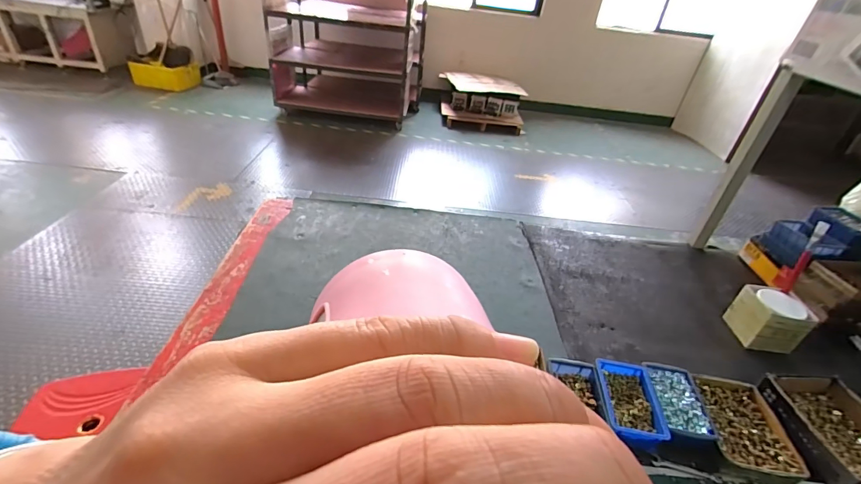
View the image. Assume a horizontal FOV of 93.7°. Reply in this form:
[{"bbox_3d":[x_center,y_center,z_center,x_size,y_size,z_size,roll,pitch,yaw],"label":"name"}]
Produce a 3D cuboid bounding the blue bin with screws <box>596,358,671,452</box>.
[{"bbox_3d":[0.362,0.303,0.752,0.103,0.063,0.158,8,34,2],"label":"blue bin with screws"}]

